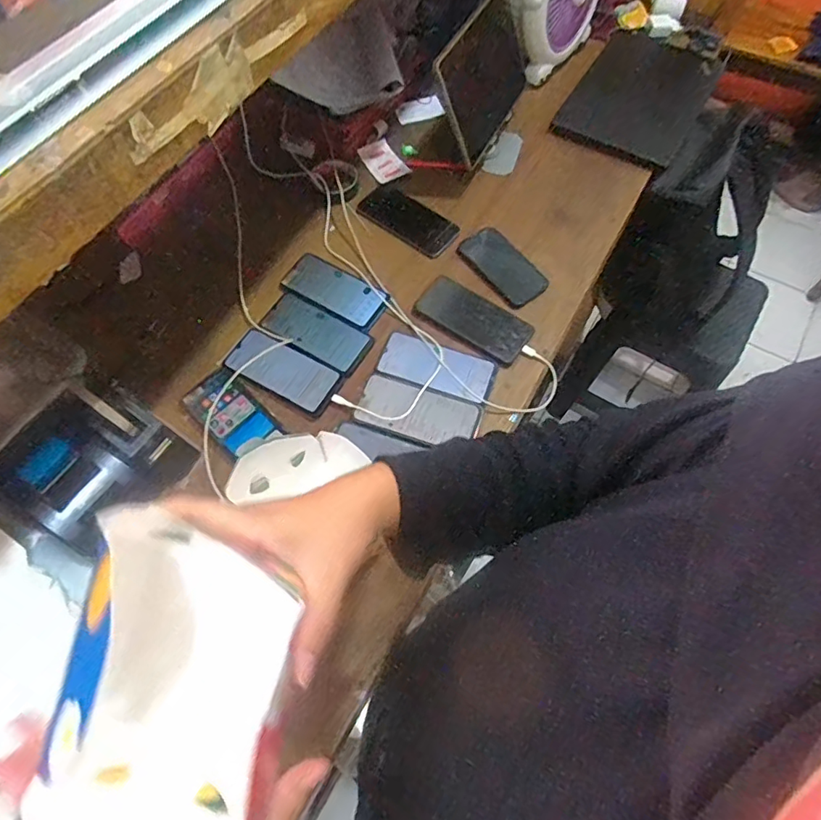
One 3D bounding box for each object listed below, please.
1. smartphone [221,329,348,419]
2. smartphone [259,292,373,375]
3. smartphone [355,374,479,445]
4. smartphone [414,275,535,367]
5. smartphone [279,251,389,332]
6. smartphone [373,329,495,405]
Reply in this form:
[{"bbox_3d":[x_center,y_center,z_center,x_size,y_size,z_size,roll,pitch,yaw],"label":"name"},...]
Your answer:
[{"bbox_3d":[-0.178,-0.056,0.763,0.163,0.010,0.072,28,67,13],"label":"smartphone"},{"bbox_3d":[-0.137,-0.115,0.789,0.162,0.005,0.075,29,67,14],"label":"smartphone"},{"bbox_3d":[0.011,0.001,0.743,0.161,0.004,0.080,18,65,9],"label":"smartphone"},{"bbox_3d":[0.094,-0.137,0.807,0.171,0.014,0.078,34,68,16],"label":"smartphone"},{"bbox_3d":[-0.114,-0.184,0.828,0.164,0.007,0.081,27,66,13],"label":"smartphone"},{"bbox_3d":[0.038,-0.065,0.772,0.162,0.004,0.076,20,65,10],"label":"smartphone"}]

